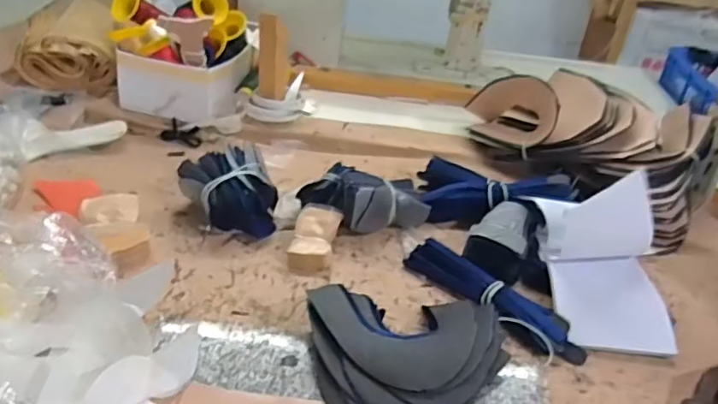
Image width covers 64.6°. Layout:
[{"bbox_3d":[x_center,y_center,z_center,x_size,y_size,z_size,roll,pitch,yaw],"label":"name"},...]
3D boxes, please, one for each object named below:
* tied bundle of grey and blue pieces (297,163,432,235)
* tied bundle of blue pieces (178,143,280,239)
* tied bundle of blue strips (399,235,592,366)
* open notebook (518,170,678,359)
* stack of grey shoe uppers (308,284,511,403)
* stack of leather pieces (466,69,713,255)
[{"bbox_3d":[0.008,-0.007,0.757,0.173,0.065,0.098,10,36,3],"label":"tied bundle of grey and blue pieces"},{"bbox_3d":[-0.164,-0.010,0.737,0.115,0.074,0.109,-11,40,-24],"label":"tied bundle of blue pieces"},{"bbox_3d":[0.154,0.110,0.659,0.224,0.031,0.048,30,42,28],"label":"tied bundle of blue strips"},{"bbox_3d":[0.293,0.064,0.649,0.144,0.144,0.167,11,36,5],"label":"open notebook"},{"bbox_3d":[0.053,0.145,0.547,0.190,0.025,0.170,0,37,-10],"label":"stack of grey shoe uppers"},{"bbox_3d":[0.350,-0.103,0.891,0.380,0.136,0.194,30,42,28],"label":"stack of leather pieces"}]

